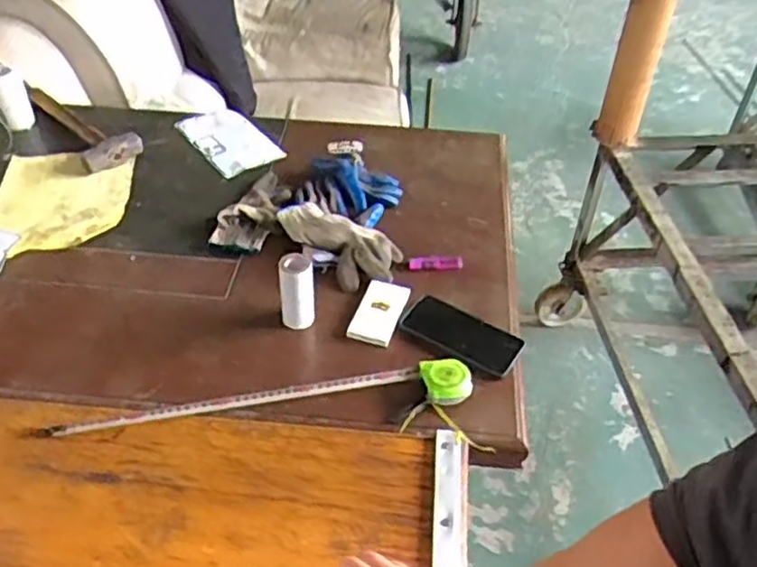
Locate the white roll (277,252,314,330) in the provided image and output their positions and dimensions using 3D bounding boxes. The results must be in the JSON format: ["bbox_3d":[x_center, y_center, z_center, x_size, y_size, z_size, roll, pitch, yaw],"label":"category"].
[{"bbox_3d":[-0.108,0.007,0.939,0.043,0.107,0.035,-7,44,-9],"label":"white roll"}]

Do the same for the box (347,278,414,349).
[{"bbox_3d":[0.003,0.033,0.975,0.062,0.016,0.104,12,44,11],"label":"box"}]

